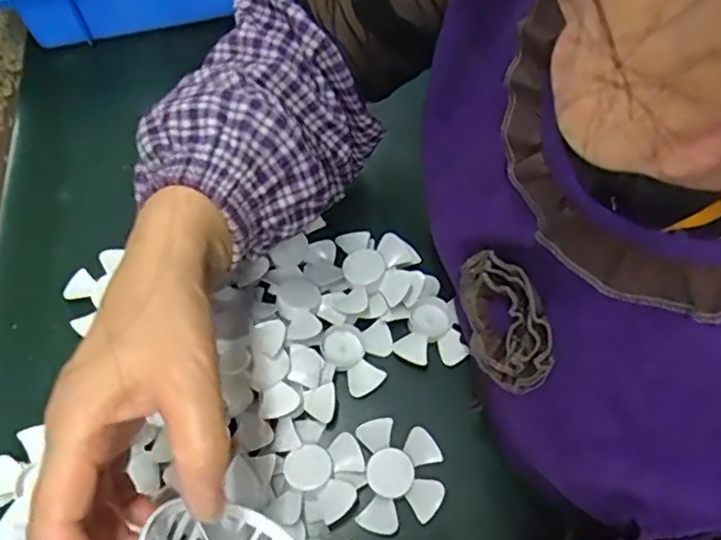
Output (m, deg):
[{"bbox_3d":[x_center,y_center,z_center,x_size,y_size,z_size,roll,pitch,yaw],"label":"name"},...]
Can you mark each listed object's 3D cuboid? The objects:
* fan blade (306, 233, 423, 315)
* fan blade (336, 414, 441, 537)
[{"bbox_3d":[-0.001,0.000,0.465,0.069,0.018,0.070,0,65,0],"label":"fan blade"},{"bbox_3d":[0.021,0.133,0.413,0.064,0.009,0.069,0,65,0],"label":"fan blade"}]

